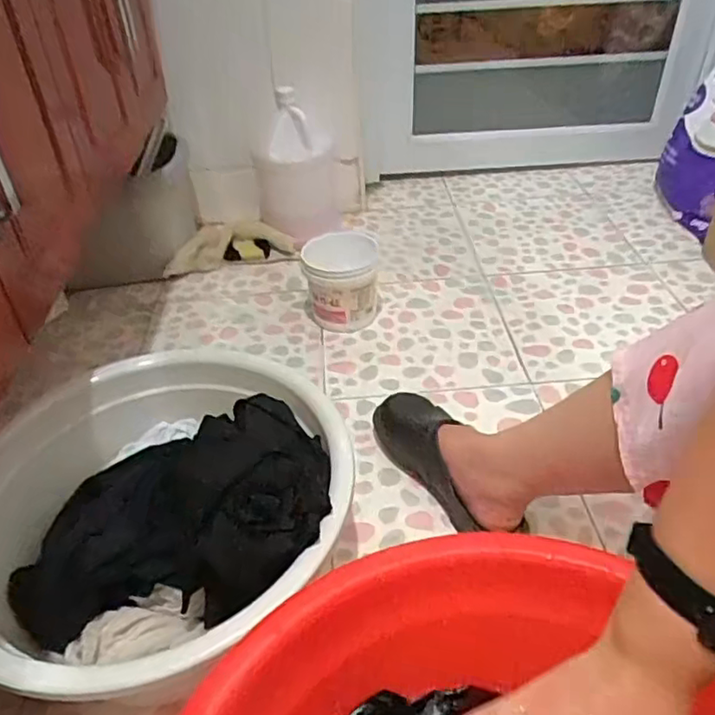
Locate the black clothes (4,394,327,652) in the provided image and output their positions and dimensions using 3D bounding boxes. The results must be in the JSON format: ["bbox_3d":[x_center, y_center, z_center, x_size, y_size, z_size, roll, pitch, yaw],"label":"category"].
[{"bbox_3d":[-0.187,0.151,0.619,0.320,0.140,0.205,-7,40,-6],"label":"black clothes"}]

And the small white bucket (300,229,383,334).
[{"bbox_3d":[-0.026,-0.127,1.012,0.123,0.129,0.110,-5,40,-1],"label":"small white bucket"}]

